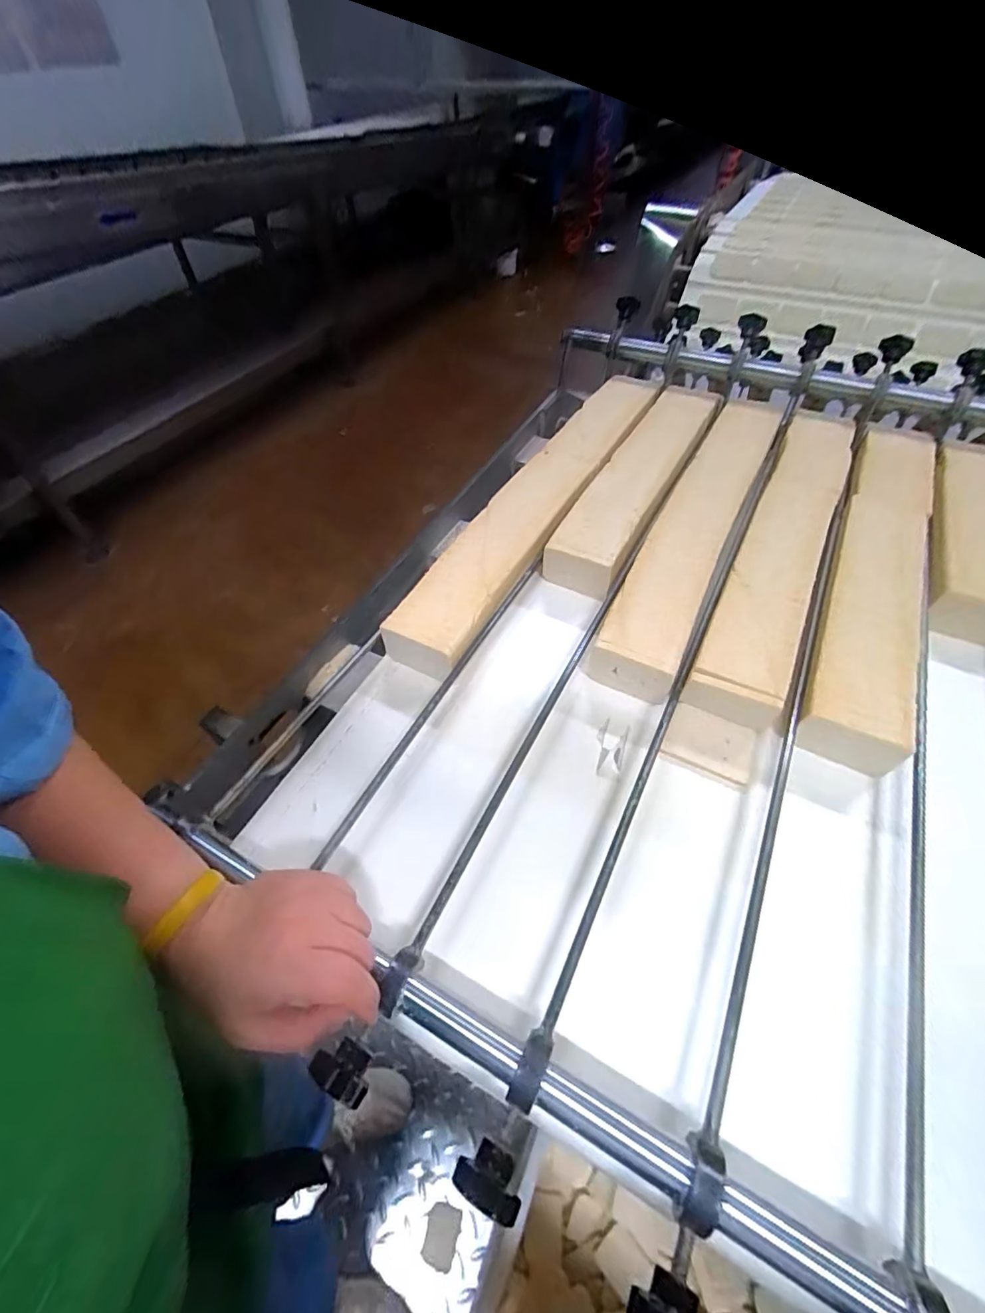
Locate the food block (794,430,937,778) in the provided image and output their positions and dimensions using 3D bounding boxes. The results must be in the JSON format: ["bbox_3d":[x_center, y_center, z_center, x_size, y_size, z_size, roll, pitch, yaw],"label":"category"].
[{"bbox_3d":[0.380,-0.091,0.512,0.079,0.057,0.441,21,58,18],"label":"food block"}]

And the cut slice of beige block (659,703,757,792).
[{"bbox_3d":[0.190,0.074,0.446,0.072,0.010,0.060,21,55,16],"label":"cut slice of beige block"}]

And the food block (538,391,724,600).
[{"bbox_3d":[0.181,-0.216,0.629,0.084,0.058,0.358,26,56,19],"label":"food block"}]

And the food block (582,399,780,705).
[{"bbox_3d":[0.234,-0.159,0.575,0.081,0.062,0.477,23,55,17],"label":"food block"}]

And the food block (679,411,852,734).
[{"bbox_3d":[0.310,-0.126,0.547,0.082,0.065,0.482,23,55,17],"label":"food block"}]

